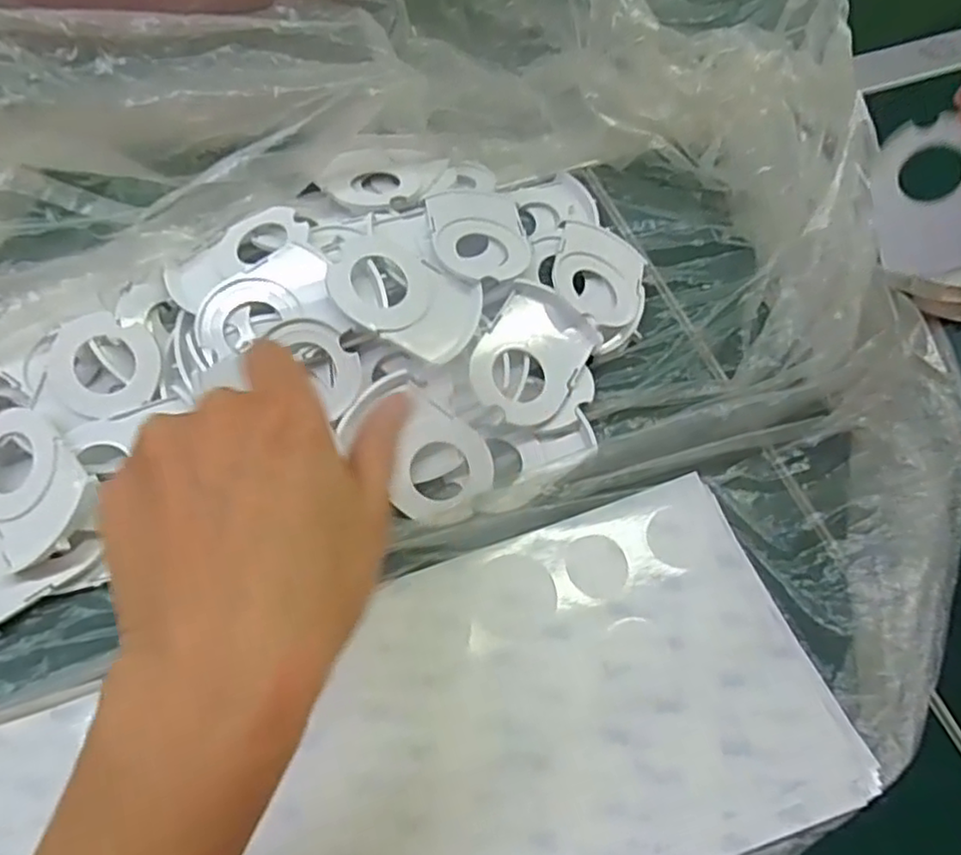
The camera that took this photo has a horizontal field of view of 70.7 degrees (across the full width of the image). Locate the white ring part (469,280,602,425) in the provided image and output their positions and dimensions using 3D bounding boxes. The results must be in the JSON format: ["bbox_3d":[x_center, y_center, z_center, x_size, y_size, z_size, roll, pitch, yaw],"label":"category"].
[{"bbox_3d":[0.028,-0.040,0.360,0.052,0.016,0.074,23,63,11],"label":"white ring part"}]

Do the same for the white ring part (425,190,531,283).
[{"bbox_3d":[-0.001,-0.111,0.385,0.053,0.010,0.070,-9,62,-7],"label":"white ring part"}]

